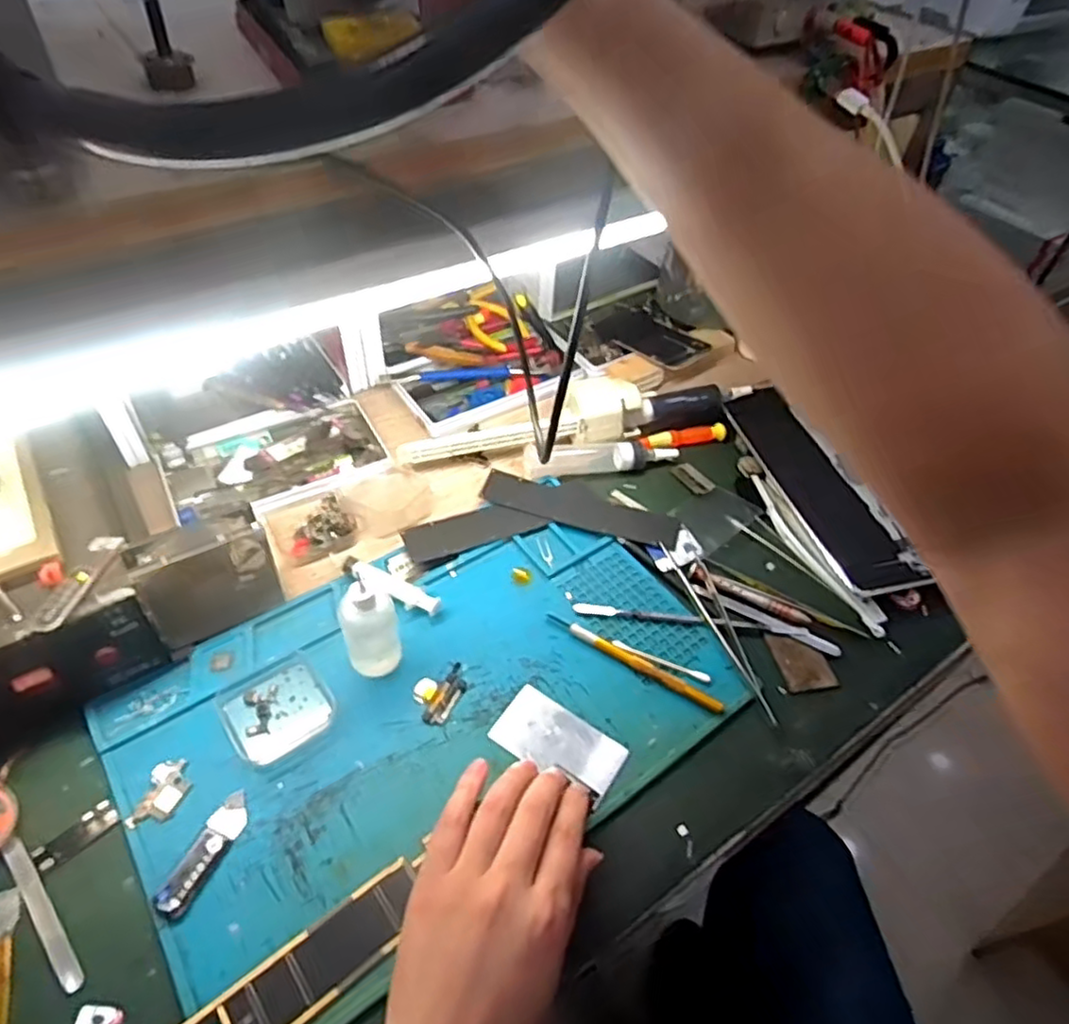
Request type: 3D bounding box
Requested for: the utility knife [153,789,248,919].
[{"bbox_3d":[-0.185,0.191,0.383,0.019,0.005,0.066,22,51,14],"label":"utility knife"}]

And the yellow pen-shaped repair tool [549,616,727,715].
[{"bbox_3d":[0.069,0.105,0.480,0.133,0.008,0.010,27,52,17],"label":"yellow pen-shaped repair tool"}]

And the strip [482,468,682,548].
[{"bbox_3d":[0.039,-0.004,0.573,0.166,0.009,0.037,17,50,9],"label":"strip"}]

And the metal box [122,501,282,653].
[{"bbox_3d":[-0.215,0.044,0.453,0.079,0.088,0.033,-23,55,-23],"label":"metal box"}]

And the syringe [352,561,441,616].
[{"bbox_3d":[-0.104,0.057,0.503,0.072,0.013,0.017,24,51,15],"label":"syringe"}]

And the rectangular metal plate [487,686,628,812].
[{"bbox_3d":[0.016,0.147,0.435,0.079,0.004,0.044,28,50,21],"label":"rectangular metal plate"}]

